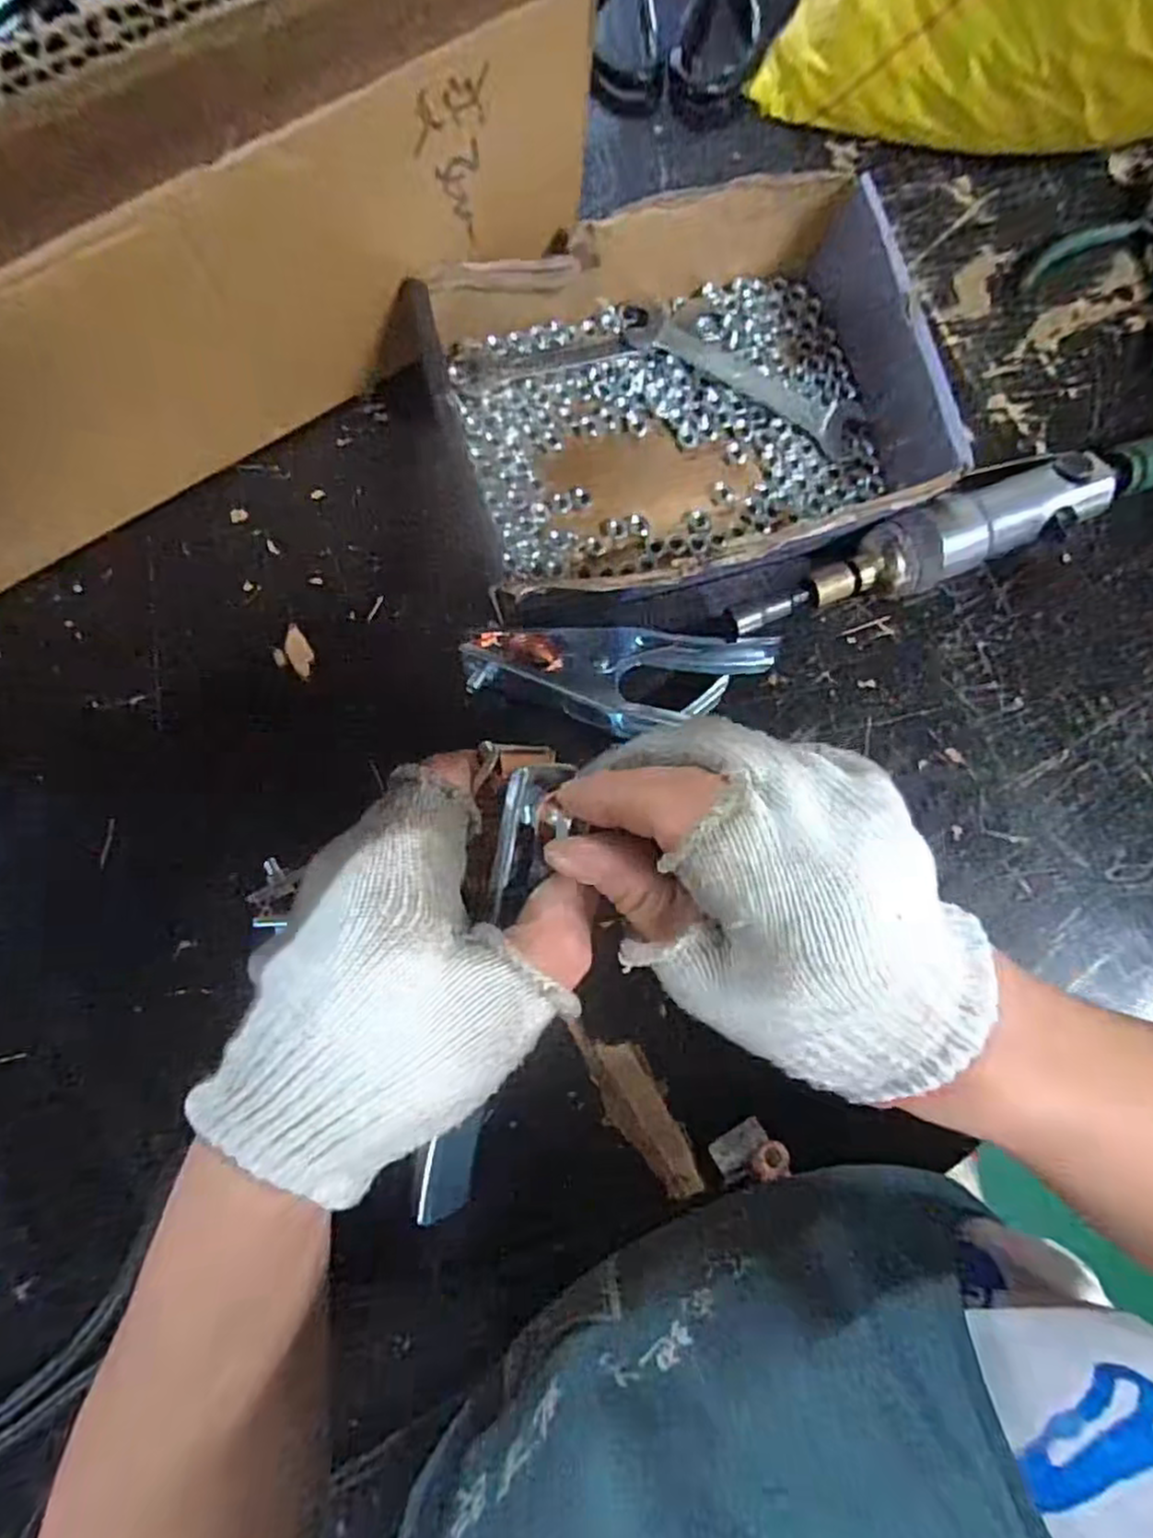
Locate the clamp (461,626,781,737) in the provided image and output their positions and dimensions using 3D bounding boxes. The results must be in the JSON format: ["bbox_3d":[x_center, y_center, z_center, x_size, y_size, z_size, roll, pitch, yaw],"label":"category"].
[{"bbox_3d":[0.028,-0.043,0.381,0.169,0.038,0.067,-2,83,-3],"label":"clamp"}]

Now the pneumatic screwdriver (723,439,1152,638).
[{"bbox_3d":[0.207,-0.125,0.396,0.269,0.041,0.042,-22,85,-5],"label":"pneumatic screwdriver"}]

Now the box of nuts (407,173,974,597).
[{"bbox_3d":[0.057,-0.197,0.388,0.258,0.062,0.194,-12,84,-4],"label":"box of nuts"}]

